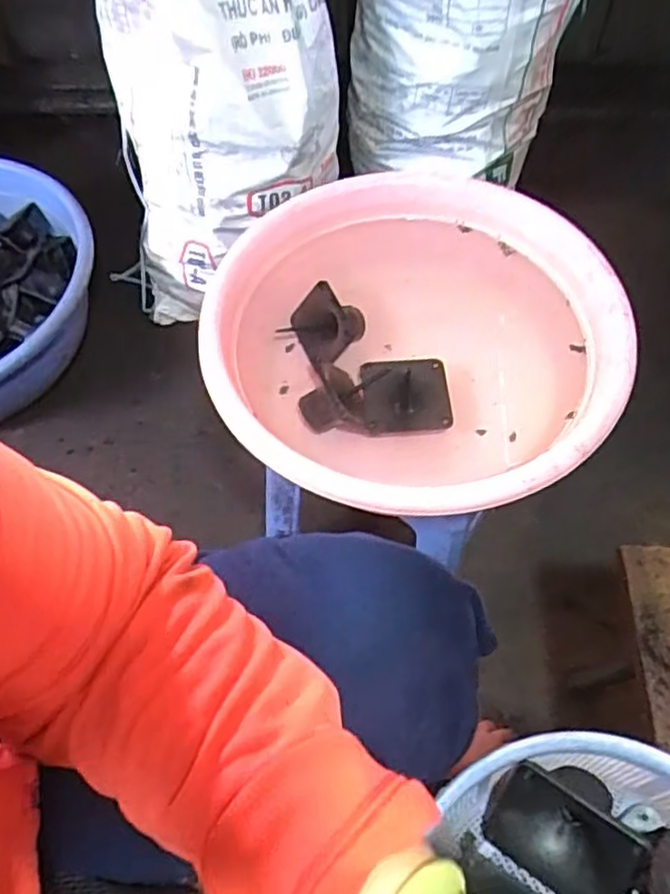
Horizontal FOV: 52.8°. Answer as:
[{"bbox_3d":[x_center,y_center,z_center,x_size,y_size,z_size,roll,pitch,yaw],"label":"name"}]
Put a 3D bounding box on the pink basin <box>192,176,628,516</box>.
[{"bbox_3d":[0.095,-0.104,0.728,0.396,0.129,0.416,0,60,0],"label":"pink basin"}]

